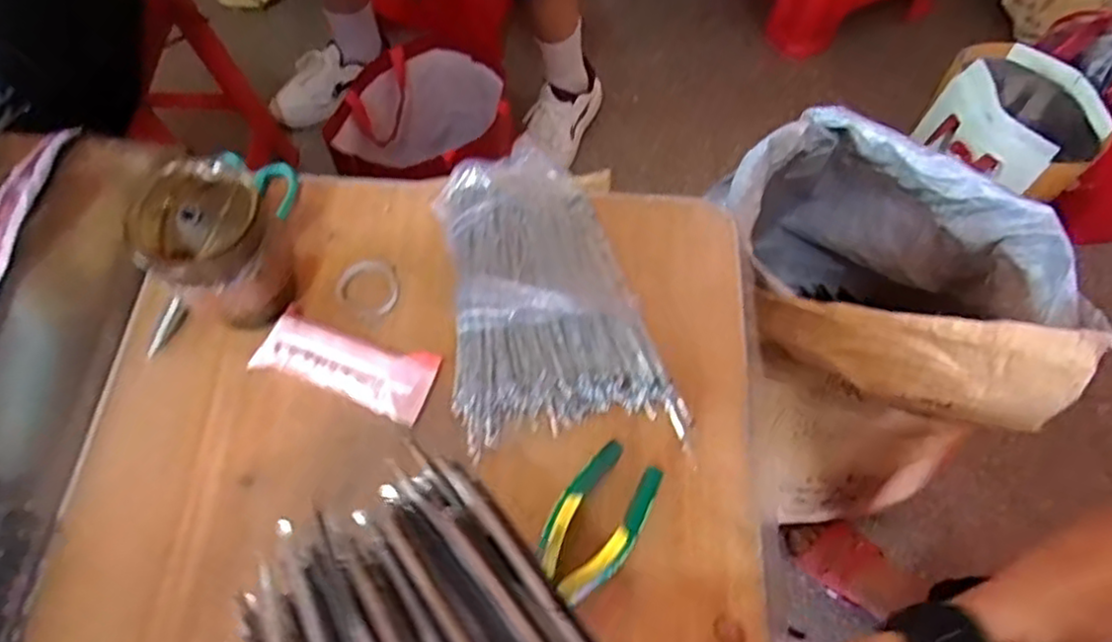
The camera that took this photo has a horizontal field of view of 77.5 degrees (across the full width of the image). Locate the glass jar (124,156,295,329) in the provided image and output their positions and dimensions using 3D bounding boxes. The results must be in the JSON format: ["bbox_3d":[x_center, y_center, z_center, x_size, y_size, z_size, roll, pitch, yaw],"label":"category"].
[{"bbox_3d":[-0.234,-0.045,0.489,0.078,0.106,0.083,0,62,-1],"label":"glass jar"}]

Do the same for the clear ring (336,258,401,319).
[{"bbox_3d":[-0.147,-0.027,0.539,0.047,0.011,0.048,0,62,-1],"label":"clear ring"}]

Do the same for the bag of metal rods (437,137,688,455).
[{"bbox_3d":[-0.007,-0.034,0.530,0.154,0.039,0.249,-7,63,-5],"label":"bag of metal rods"}]

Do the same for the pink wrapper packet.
[{"bbox_3d":[-0.152,0.028,0.500,0.125,0.027,0.053,18,64,8],"label":"pink wrapper packet"}]

